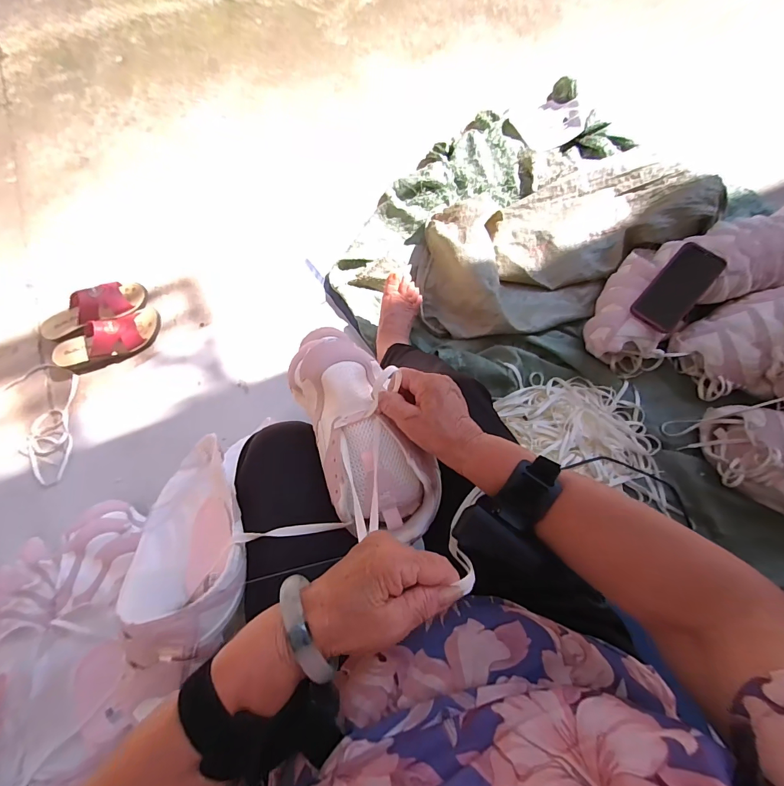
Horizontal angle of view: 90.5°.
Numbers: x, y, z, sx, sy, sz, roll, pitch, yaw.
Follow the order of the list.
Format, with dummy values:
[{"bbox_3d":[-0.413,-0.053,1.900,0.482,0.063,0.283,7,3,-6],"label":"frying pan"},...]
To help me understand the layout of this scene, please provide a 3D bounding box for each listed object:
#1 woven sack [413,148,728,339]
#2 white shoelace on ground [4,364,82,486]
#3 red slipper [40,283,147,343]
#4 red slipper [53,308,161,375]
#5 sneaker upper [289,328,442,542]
[{"bbox_3d":[0.352,-0.326,0.830,0.599,0.136,0.324,-18,74,-4],"label":"woven sack"},{"bbox_3d":[-0.748,0.062,0.822,0.144,0.013,0.264,-8,73,-1],"label":"white shoelace on ground"},{"bbox_3d":[-0.674,-0.184,0.862,0.226,0.066,0.083,-22,74,-6],"label":"red slipper"},{"bbox_3d":[-0.623,-0.120,0.838,0.217,0.081,0.092,-21,74,-5],"label":"red slipper"},{"bbox_3d":[-0.032,0.039,0.382,0.106,0.069,0.214,-27,82,-7],"label":"sneaker upper"}]

